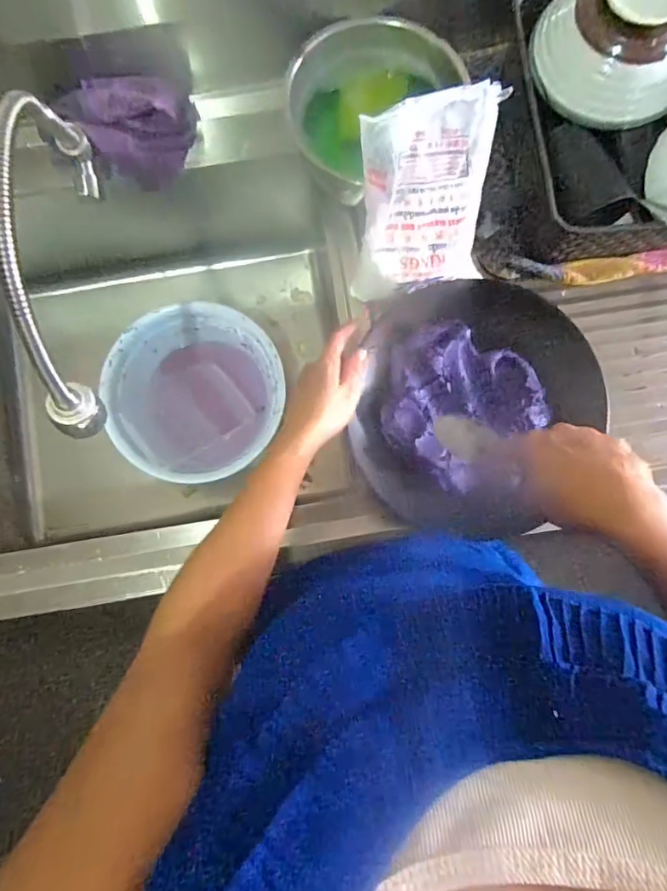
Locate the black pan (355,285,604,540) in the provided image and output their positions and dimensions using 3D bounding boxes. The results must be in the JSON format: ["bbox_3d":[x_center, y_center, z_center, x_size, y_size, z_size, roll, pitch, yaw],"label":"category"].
[{"bbox_3d":[0.155,-0.045,0.533,0.251,0.053,0.256,9,85,1],"label":"black pan"}]

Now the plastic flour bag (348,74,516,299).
[{"bbox_3d":[0.085,-0.224,0.458,0.127,0.168,0.033,-11,43,-12],"label":"plastic flour bag"}]

